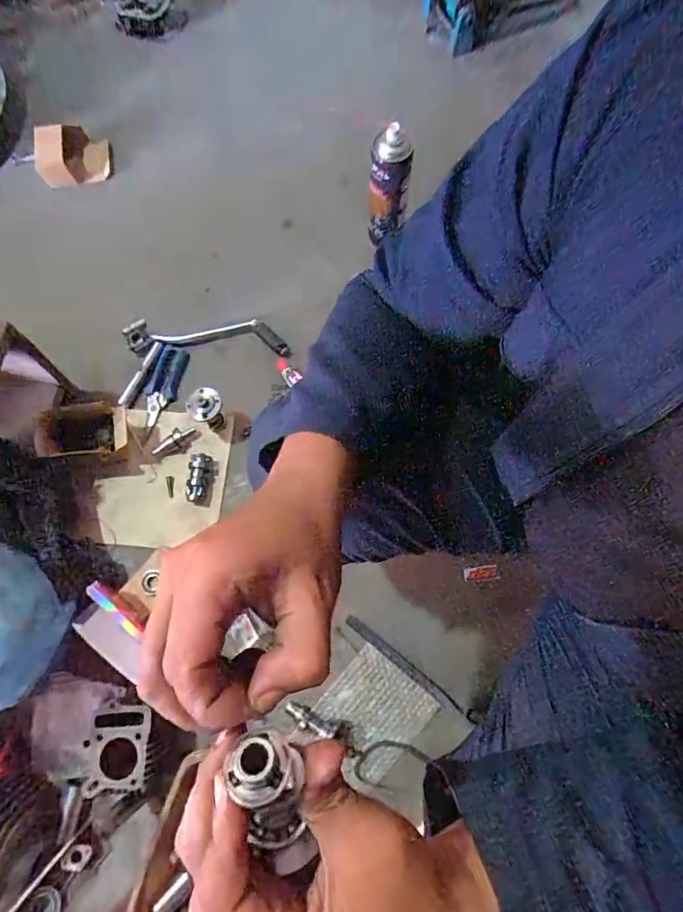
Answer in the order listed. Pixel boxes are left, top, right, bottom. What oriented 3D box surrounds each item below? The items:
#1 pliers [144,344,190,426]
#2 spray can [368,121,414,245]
[{"bbox_3d":[-0.315,-0.125,0.852,0.055,0.018,0.139,15,75,6],"label":"pliers"},{"bbox_3d":[0.078,-0.446,0.805,0.057,0.185,0.068,16,75,6],"label":"spray can"}]

